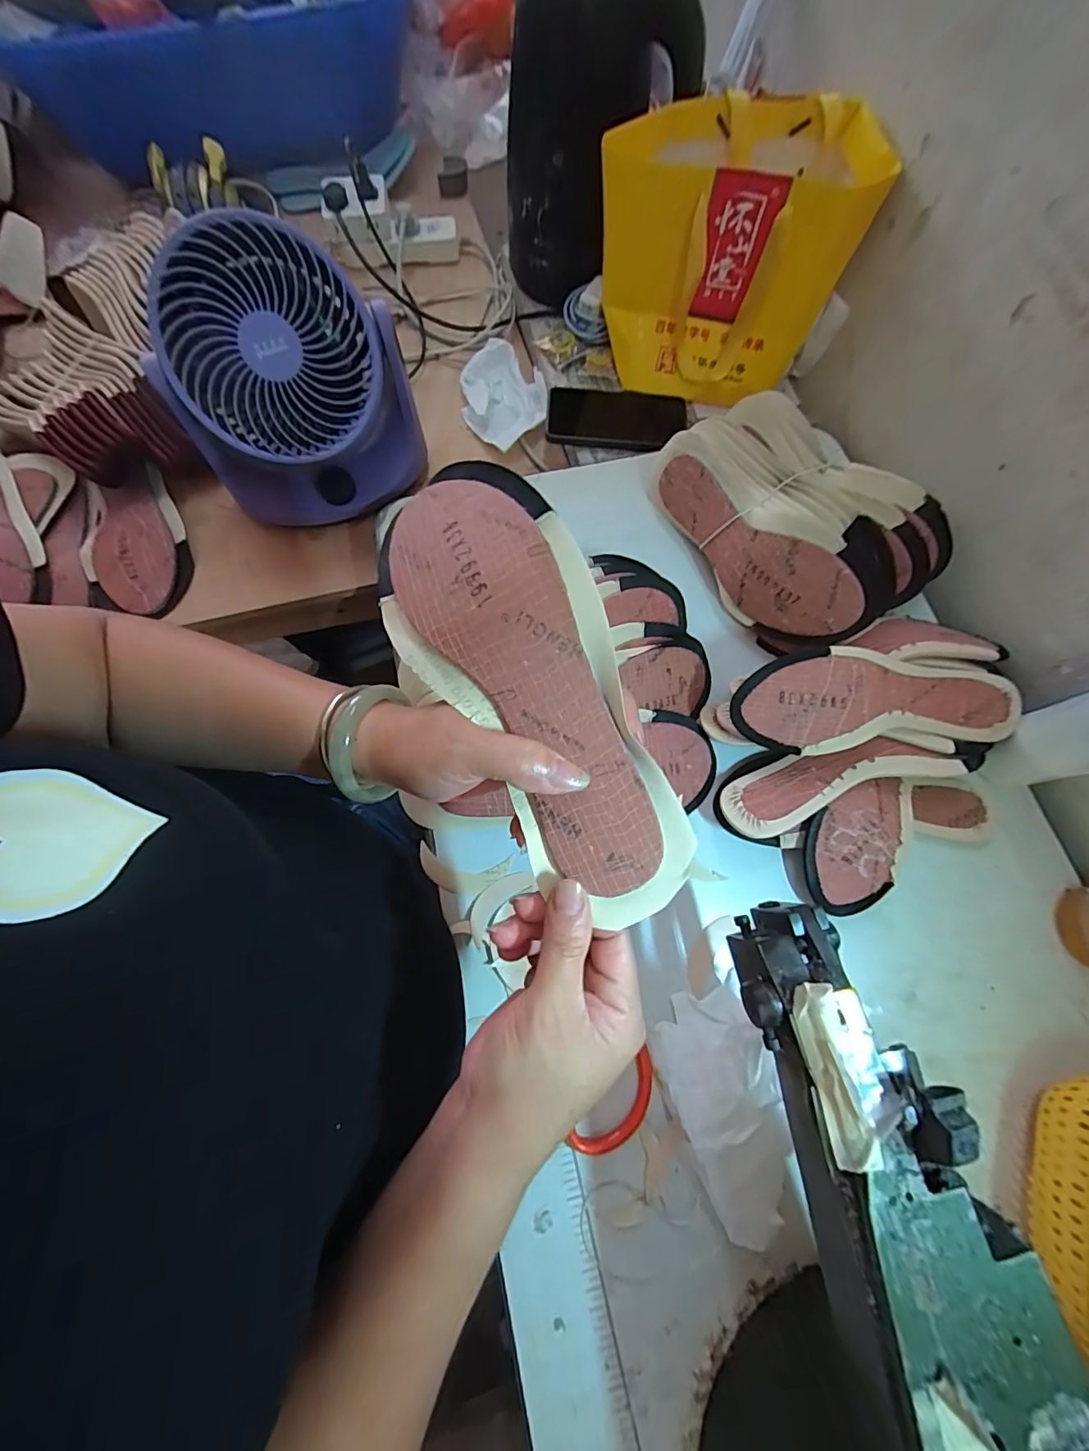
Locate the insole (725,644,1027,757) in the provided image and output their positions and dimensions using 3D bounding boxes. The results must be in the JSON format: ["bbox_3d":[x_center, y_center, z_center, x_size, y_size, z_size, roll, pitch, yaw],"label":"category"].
[{"bbox_3d":[0.263,-0.019,0.391,0.218,0.026,0.074,-1,92,-10],"label":"insole"}]

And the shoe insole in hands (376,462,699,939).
[{"bbox_3d":[-0.004,-0.022,0.245,0.096,0.030,0.236,-33,86,9],"label":"shoe insole in hands"}]

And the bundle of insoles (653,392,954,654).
[{"bbox_3d":[0.232,-0.205,0.465,0.184,0.082,0.246,-30,73,-9],"label":"bundle of insoles"}]

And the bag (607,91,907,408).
[{"bbox_3d":[0.181,-0.480,0.529,0.237,0.183,0.130,-3,71,-1],"label":"bag"}]

